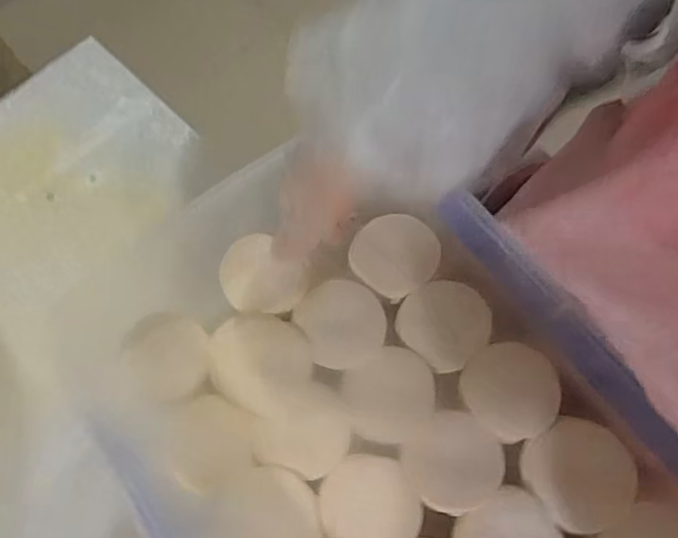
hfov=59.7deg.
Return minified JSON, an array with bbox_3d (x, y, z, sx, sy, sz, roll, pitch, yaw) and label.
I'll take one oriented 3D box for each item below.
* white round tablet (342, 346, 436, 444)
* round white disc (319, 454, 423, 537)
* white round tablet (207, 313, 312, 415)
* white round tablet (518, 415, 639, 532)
[{"bbox_3d":[0.037,0.090,0.431,0.065,0.004,0.063,-26,71,-7],"label":"white round tablet"},{"bbox_3d":[0.021,0.162,0.405,0.067,0.004,0.063,3,70,3],"label":"round white disc"},{"bbox_3d":[-0.057,0.067,0.432,0.073,0.015,0.068,-1,70,2],"label":"white round tablet"},{"bbox_3d":[0.163,0.137,0.399,0.068,0.010,0.068,-37,72,-11],"label":"white round tablet"}]

